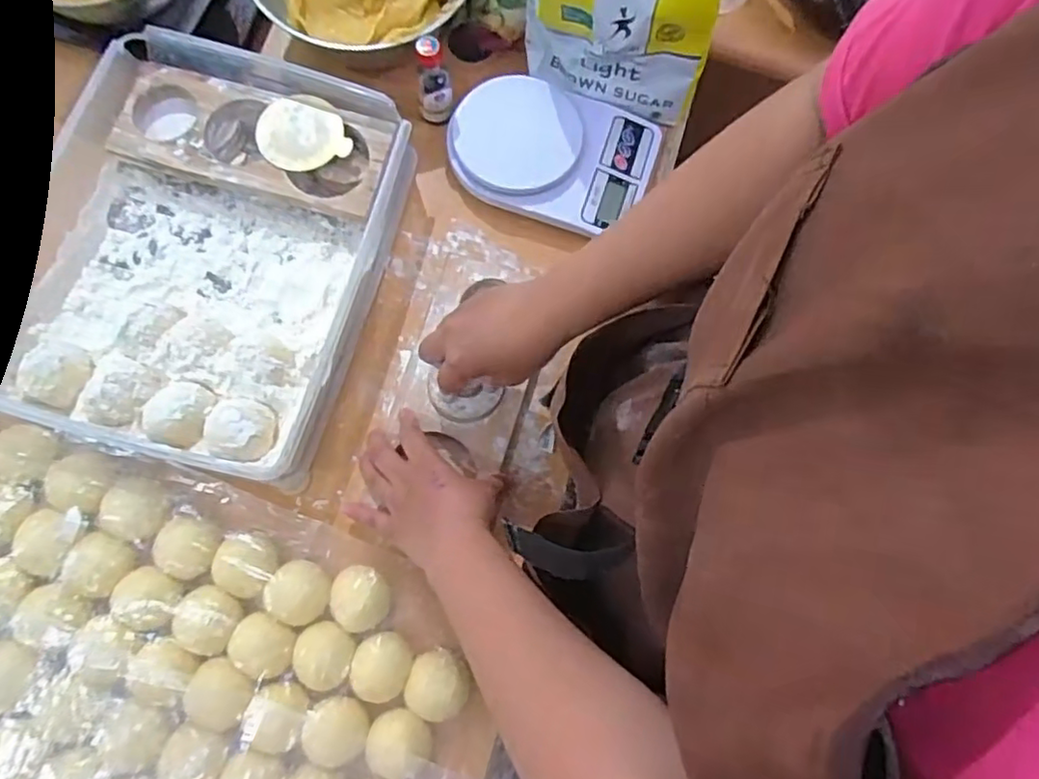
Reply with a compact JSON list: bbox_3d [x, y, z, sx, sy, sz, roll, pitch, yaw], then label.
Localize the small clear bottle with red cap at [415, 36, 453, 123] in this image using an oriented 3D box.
[{"bbox_3d":[-0.083,-0.291,0.606,0.032,0.091,0.034,1,76,-3],"label":"small clear bottle with red cap"}]

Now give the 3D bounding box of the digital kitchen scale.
[{"bbox_3d":[0.031,-0.233,0.617,0.194,0.029,0.137,16,76,1],"label":"digital kitchen scale"}]

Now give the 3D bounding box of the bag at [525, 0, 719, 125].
[{"bbox_3d":[0.089,-0.327,0.567,0.168,0.201,0.051,11,73,1],"label":"bag"}]

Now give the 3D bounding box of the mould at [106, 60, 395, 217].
[{"bbox_3d":[-0.248,-0.232,0.599,0.248,0.034,0.096,15,76,1],"label":"mould"}]

